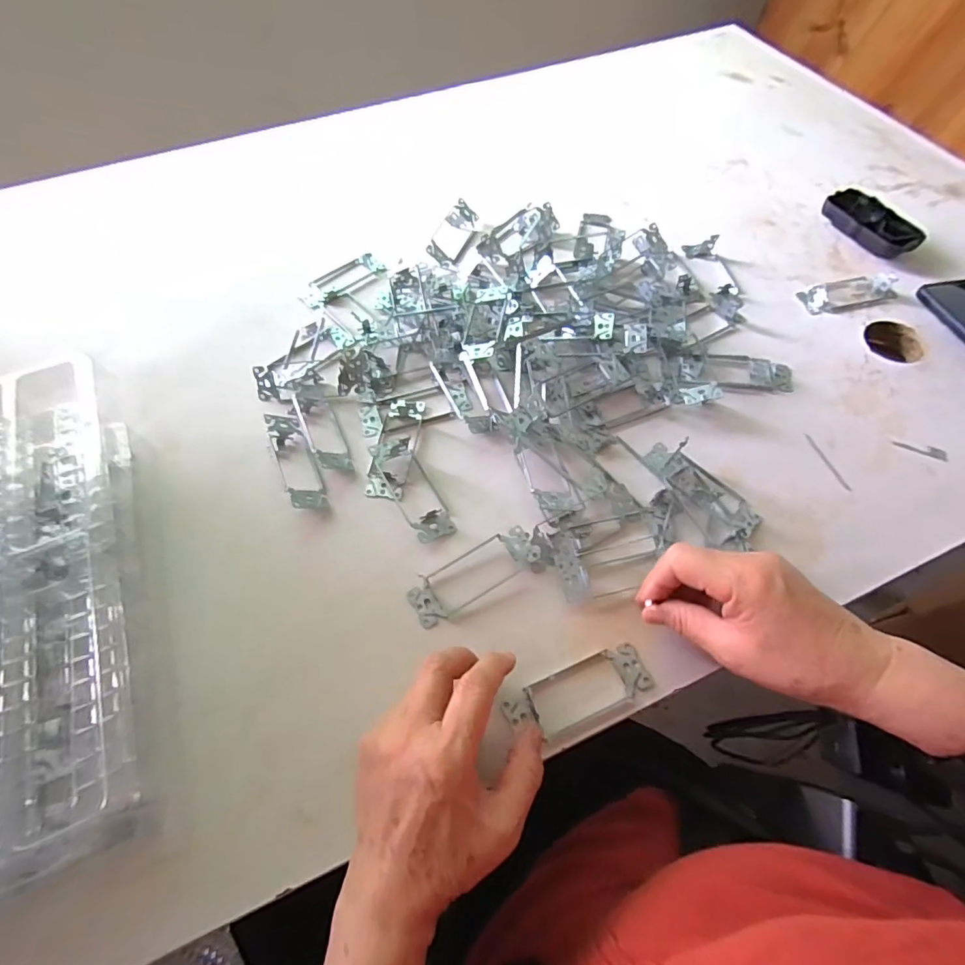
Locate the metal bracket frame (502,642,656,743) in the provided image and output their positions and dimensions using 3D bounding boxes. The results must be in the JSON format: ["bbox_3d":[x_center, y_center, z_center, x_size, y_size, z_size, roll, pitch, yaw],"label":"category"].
[{"bbox_3d":[0.069,0.150,0.359,0.106,0.008,0.042,-17,60,-9],"label":"metal bracket frame"}]

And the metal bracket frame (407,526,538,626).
[{"bbox_3d":[-0.007,0.071,0.402,0.108,0.013,0.038,-28,64,-14],"label":"metal bracket frame"}]

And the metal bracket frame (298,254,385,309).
[{"bbox_3d":[-0.163,-0.235,0.573,0.101,0.016,0.043,-39,67,-20],"label":"metal bracket frame"}]

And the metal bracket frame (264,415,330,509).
[{"bbox_3d":[-0.167,-0.020,0.449,0.030,0.025,0.103,-24,63,-12],"label":"metal bracket frame"}]

